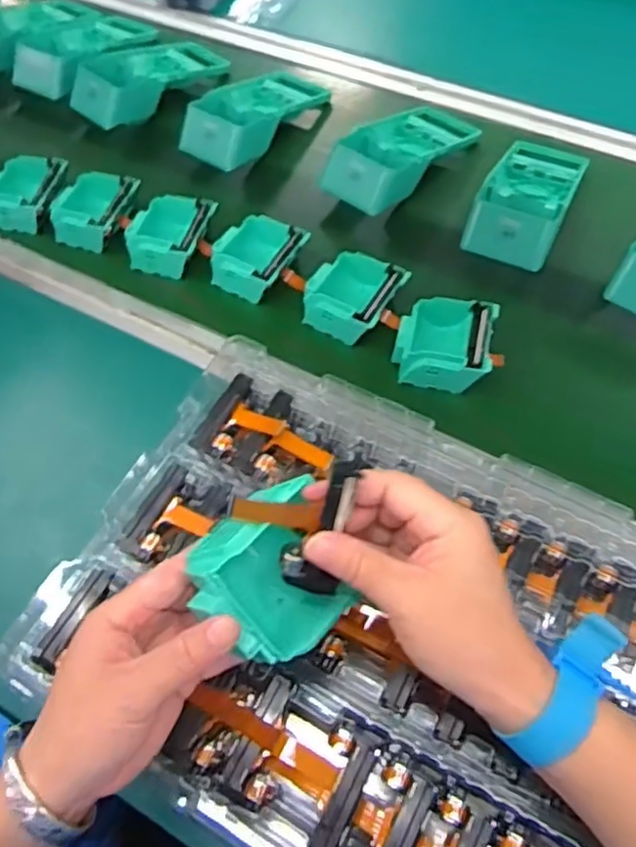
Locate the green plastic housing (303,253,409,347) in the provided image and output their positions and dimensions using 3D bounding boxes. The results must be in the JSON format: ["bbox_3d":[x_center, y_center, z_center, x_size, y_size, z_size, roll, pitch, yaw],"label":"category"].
[{"bbox_3d":[0.032,-0.112,0.600,0.087,0.040,0.082,27,66,18],"label":"green plastic housing"}]

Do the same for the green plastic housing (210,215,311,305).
[{"bbox_3d":[-0.059,-0.157,0.629,0.079,0.033,0.087,24,65,16],"label":"green plastic housing"}]

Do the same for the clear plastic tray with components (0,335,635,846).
[{"bbox_3d":[0.033,0.125,0.401,0.376,0.036,0.279,26,65,17],"label":"clear plastic tray with components"}]

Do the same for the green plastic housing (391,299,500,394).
[{"bbox_3d":[0.109,-0.067,0.570,0.079,0.038,0.078,8,61,8],"label":"green plastic housing"}]

